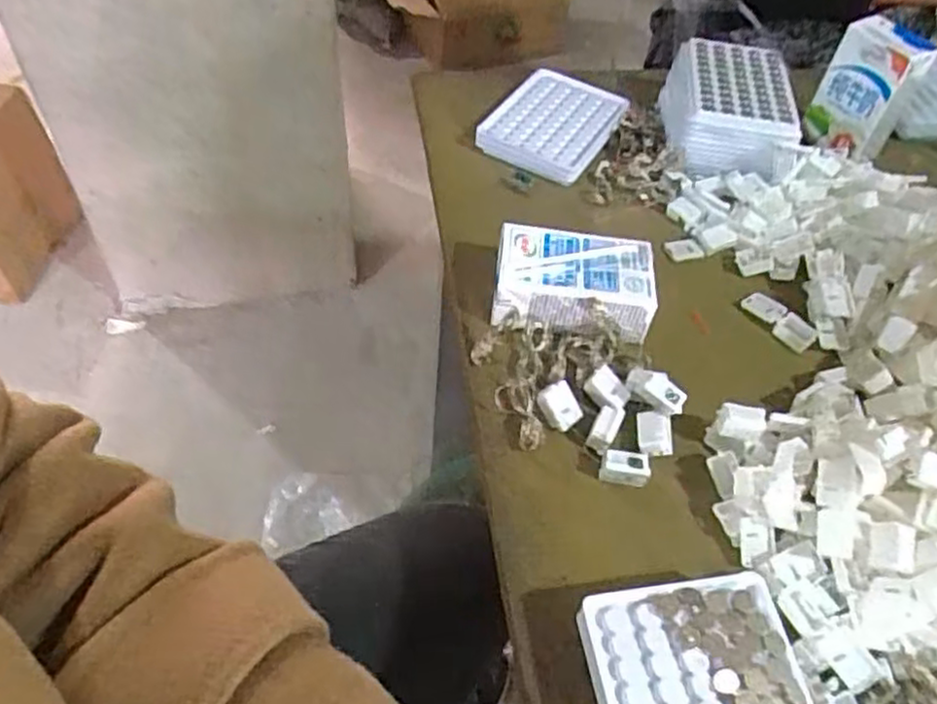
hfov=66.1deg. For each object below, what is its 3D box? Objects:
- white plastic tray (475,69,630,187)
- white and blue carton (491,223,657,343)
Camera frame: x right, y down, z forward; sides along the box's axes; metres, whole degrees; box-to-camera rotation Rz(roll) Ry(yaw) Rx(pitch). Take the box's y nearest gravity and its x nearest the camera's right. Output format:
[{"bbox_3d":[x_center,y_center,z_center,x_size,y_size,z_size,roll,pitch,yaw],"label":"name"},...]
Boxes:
[{"bbox_3d":[0.073,-0.200,0.631,0.094,0.022,0.128,26,54,16],"label":"white plastic tray"},{"bbox_3d":[0.072,-0.048,0.495,0.105,0.035,0.068,7,51,1],"label":"white and blue carton"}]

